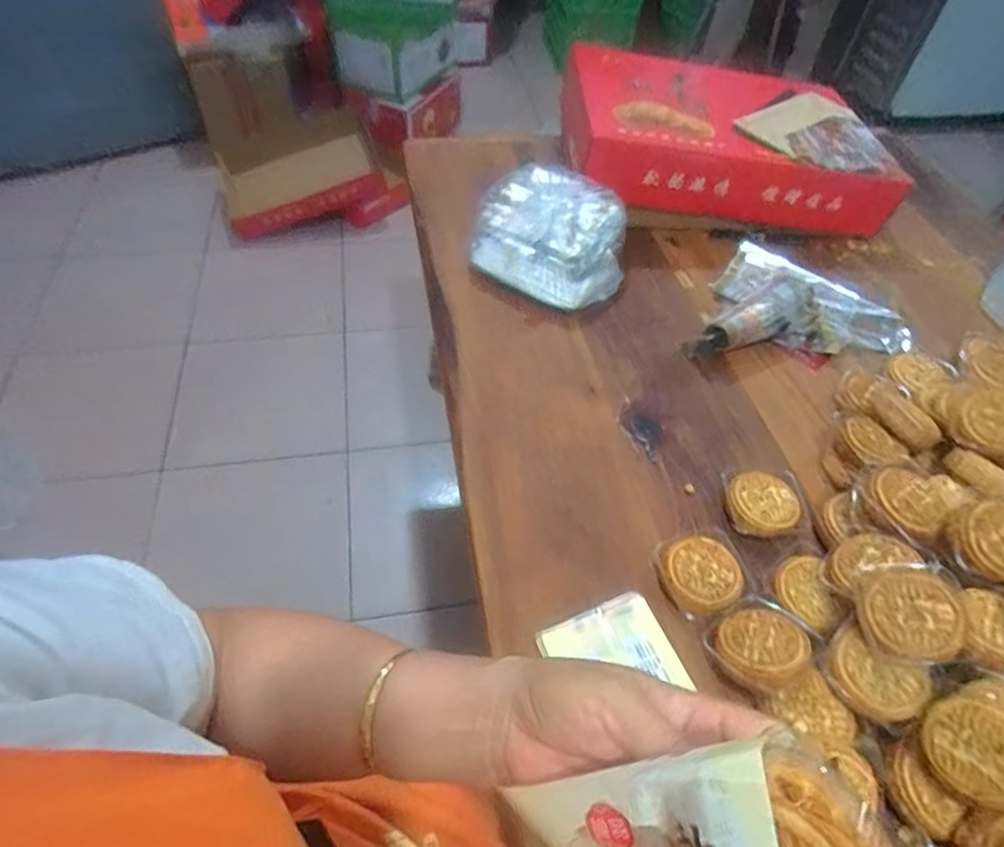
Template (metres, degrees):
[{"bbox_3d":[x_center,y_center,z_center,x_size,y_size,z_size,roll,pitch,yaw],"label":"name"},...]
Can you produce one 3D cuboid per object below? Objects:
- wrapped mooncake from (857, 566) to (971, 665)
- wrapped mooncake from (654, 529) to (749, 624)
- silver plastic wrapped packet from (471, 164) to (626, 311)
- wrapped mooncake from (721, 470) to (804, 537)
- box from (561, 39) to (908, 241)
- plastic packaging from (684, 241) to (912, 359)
[{"bbox_3d":[0.308,0.144,0.452,0.065,0.021,0.066,-7,60,12],"label":"wrapped mooncake"},{"bbox_3d":[0.180,0.135,0.540,0.073,0.028,0.072,-14,54,-15],"label":"wrapped mooncake"},{"bbox_3d":[0.065,-0.249,0.801,0.204,0.082,0.176,30,56,18],"label":"silver plastic wrapped packet"},{"bbox_3d":[0.254,0.082,0.587,0.071,0.027,0.068,5,52,0],"label":"wrapped mooncake"},{"bbox_3d":[0.335,-0.450,0.946,0.468,0.131,0.347,4,52,-1],"label":"box"},{"bbox_3d":[0.376,-0.170,0.784,0.306,0.046,0.192,-1,52,-5],"label":"plastic packaging"}]

